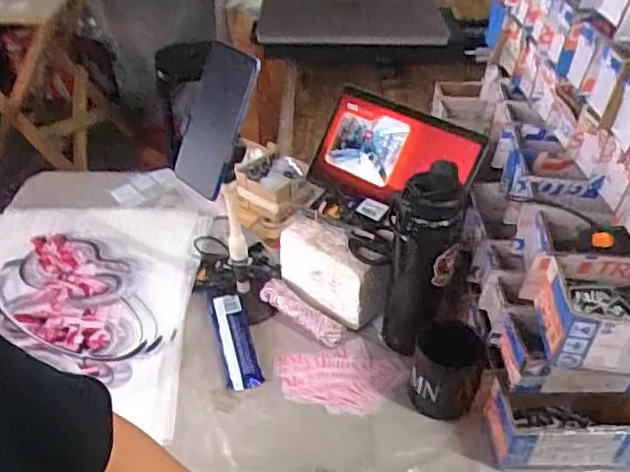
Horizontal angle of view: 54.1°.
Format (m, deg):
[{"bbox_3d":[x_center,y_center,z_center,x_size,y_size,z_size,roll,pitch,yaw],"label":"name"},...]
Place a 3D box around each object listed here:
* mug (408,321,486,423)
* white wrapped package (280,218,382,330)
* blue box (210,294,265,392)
[{"bbox_3d":[0.165,0.164,0.776,0.084,0.092,0.099,11,41,12],"label":"mug"},{"bbox_3d":[0.020,0.052,0.877,0.060,0.105,0.169,-31,49,-33],"label":"white wrapped package"},{"bbox_3d":[-0.108,0.142,0.848,0.046,0.025,0.150,-9,41,-12],"label":"blue box"}]

